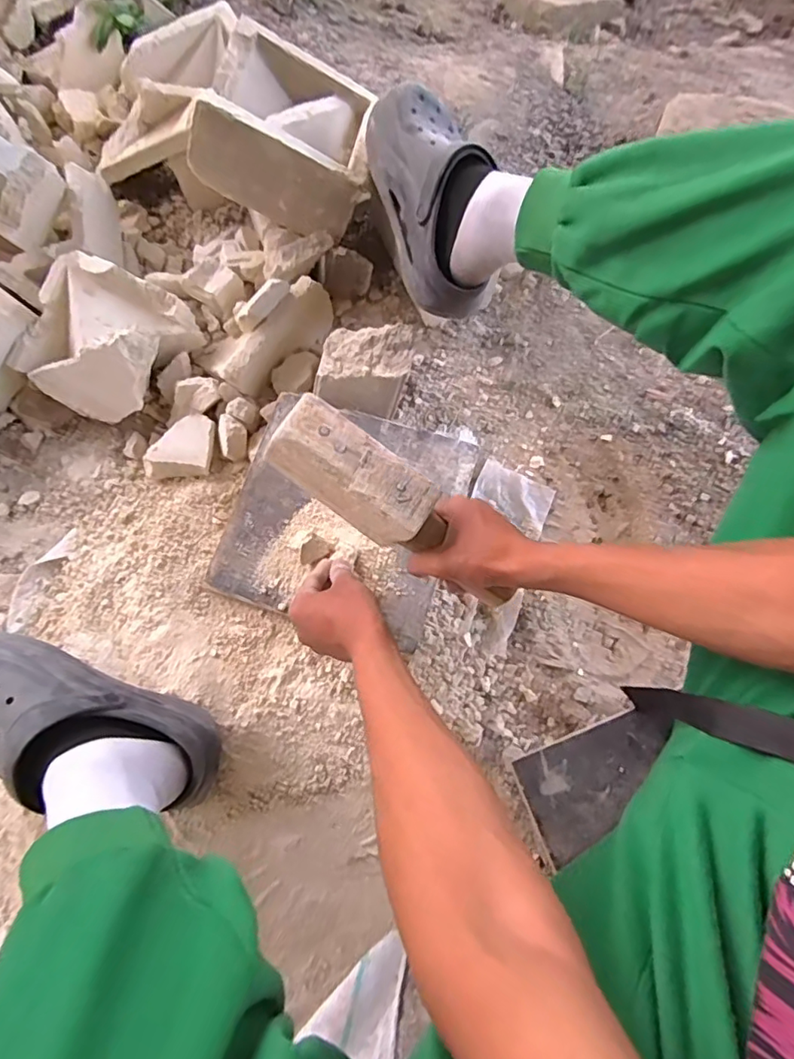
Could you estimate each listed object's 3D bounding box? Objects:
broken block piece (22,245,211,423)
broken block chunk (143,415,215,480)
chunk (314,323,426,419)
[{"bbox_3d":[-0.358,-0.228,0.666,0.178,0.090,0.168,26,77,6],"label":"broken block piece"},{"bbox_3d":[-0.261,-0.102,0.653,0.077,0.024,0.076,-2,81,-20],"label":"broken block chunk"},{"bbox_3d":[-0.038,-0.198,0.662,0.111,0.049,0.105,16,76,3],"label":"chunk"}]

